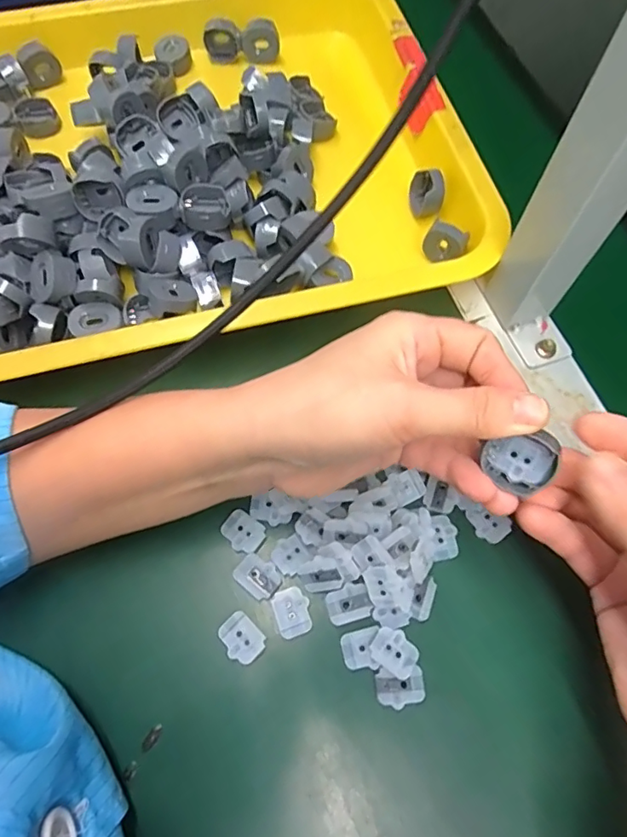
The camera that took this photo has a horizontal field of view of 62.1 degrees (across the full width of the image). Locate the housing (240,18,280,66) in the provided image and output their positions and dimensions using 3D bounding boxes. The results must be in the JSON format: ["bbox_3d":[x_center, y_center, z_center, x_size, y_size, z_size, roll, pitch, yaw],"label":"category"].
[{"bbox_3d":[-0.040,-0.283,0.392,0.028,0.025,0.015,-2,67,-1],"label":"housing"}]

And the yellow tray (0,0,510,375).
[{"bbox_3d":[-0.091,-0.177,0.342,0.396,0.049,0.304,-12,68,-6],"label":"yellow tray"}]

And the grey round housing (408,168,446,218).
[{"bbox_3d":[0.073,-0.146,0.338,0.017,0.026,0.025,-6,67,-3],"label":"grey round housing"}]

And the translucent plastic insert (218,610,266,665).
[{"bbox_3d":[-0.034,0.103,0.243,0.017,0.004,0.021,-42,73,-17],"label":"translucent plastic insert"}]

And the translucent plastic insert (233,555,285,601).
[{"bbox_3d":[-0.027,0.077,0.255,0.022,0.004,0.017,37,71,14],"label":"translucent plastic insert"}]

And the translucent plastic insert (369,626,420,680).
[{"bbox_3d":[0.038,0.107,0.238,0.021,0.004,0.017,34,71,13],"label":"translucent plastic insert"}]

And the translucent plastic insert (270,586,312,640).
[{"bbox_3d":[-0.010,0.092,0.248,0.017,0.004,0.021,-18,68,-8],"label":"translucent plastic insert"}]

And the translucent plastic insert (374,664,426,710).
[{"bbox_3d":[0.039,0.122,0.236,0.022,0.004,0.016,-1,67,-1],"label":"translucent plastic insert"}]

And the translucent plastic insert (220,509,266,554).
[{"bbox_3d":[-0.036,0.057,0.263,0.022,0.004,0.017,32,70,12],"label":"translucent plastic insert"}]

